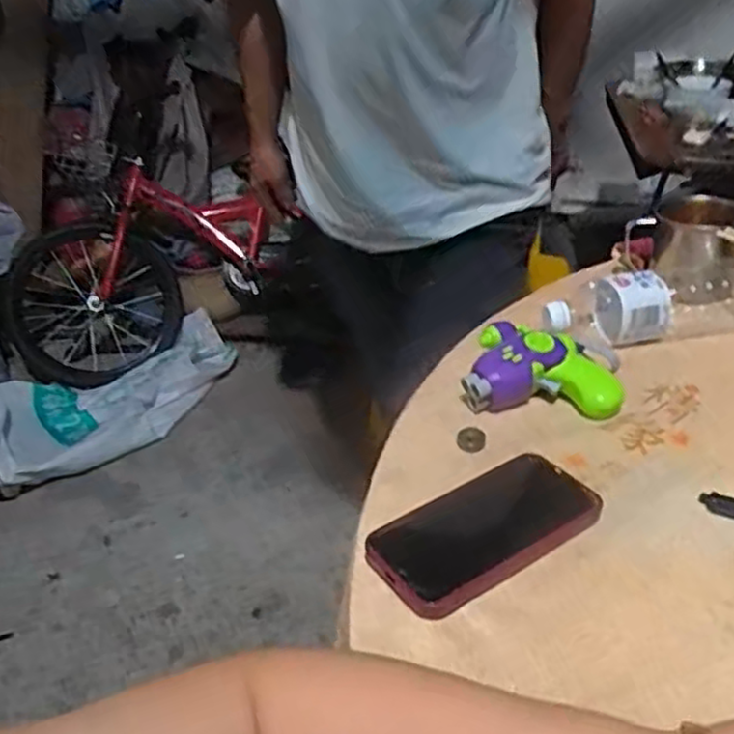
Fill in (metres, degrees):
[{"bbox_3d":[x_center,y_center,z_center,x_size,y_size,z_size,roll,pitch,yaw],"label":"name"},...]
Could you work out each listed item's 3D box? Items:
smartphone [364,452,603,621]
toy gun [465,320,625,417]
[{"bbox_3d":[0.082,0.113,0.501,0.162,0.018,0.079,-23,37,-26],"label":"smartphone"},{"bbox_3d":[0.153,-0.001,0.637,0.129,0.052,0.088,2,33,11],"label":"toy gun"}]

